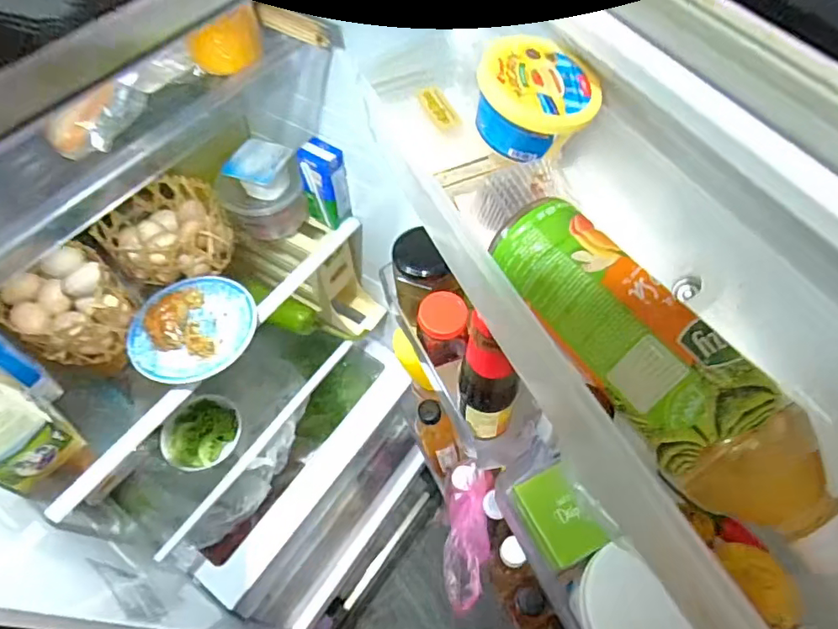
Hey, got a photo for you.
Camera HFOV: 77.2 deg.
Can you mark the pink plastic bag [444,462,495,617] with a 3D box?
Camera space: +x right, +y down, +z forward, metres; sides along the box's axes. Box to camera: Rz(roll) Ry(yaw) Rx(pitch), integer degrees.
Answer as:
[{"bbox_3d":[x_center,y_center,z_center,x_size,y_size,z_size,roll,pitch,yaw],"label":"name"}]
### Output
[{"bbox_3d":[0.057,0.261,0.625,0.053,0.045,0.158,4,57,3],"label":"pink plastic bag"}]

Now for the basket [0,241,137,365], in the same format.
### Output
[{"bbox_3d":[-0.420,-0.008,0.634,0.135,0.071,0.121,31,62,19],"label":"basket"}]

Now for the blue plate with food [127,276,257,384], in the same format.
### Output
[{"bbox_3d":[-0.273,0.012,0.629,0.143,0.038,0.140,0,57,0],"label":"blue plate with food"}]

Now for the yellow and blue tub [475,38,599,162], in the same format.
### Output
[{"bbox_3d":[0.071,-0.137,0.330,0.078,0.037,0.078,5,63,-10],"label":"yellow and blue tub"}]

